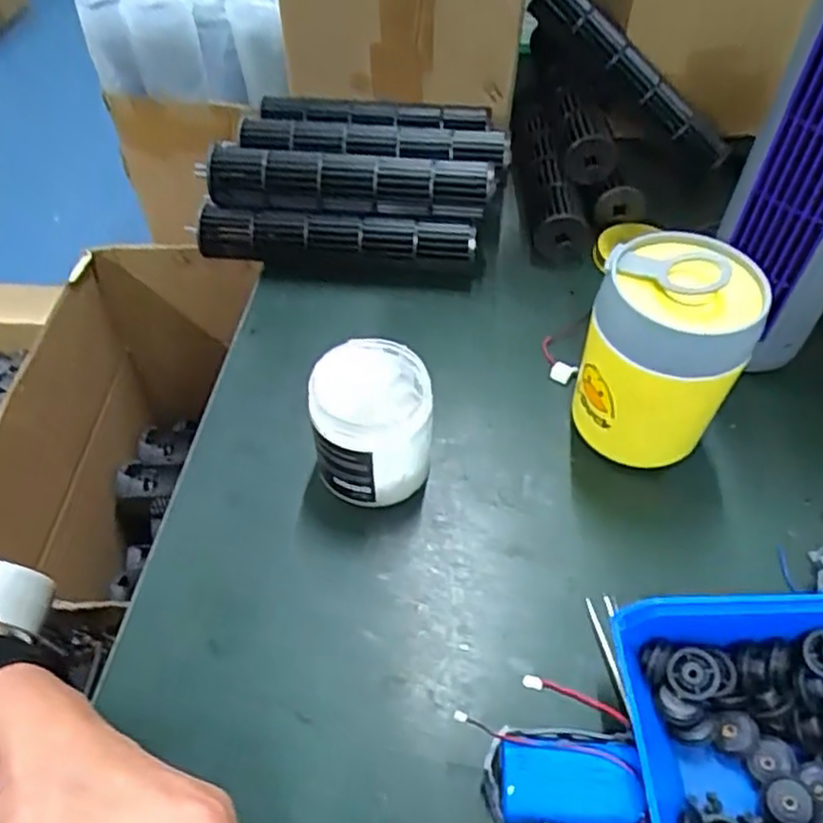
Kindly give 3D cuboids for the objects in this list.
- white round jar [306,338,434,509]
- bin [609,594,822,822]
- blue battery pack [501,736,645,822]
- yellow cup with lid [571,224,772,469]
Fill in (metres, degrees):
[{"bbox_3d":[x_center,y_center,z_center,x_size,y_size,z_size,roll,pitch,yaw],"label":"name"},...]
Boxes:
[{"bbox_3d":[-0.023,0.011,0.446,0.069,0.085,0.075,0,51,0],"label":"white round jar"},{"bbox_3d":[0.176,0.154,0.331,0.143,0.061,0.116,-1,49,0],"label":"bin"},{"bbox_3d":[0.076,0.180,0.341,0.065,0.021,0.040,3,51,3],"label":"blue battery pack"},{"bbox_3d":[0.150,-0.029,0.442,0.094,0.139,0.087,21,52,18],"label":"yellow cup with lid"}]

